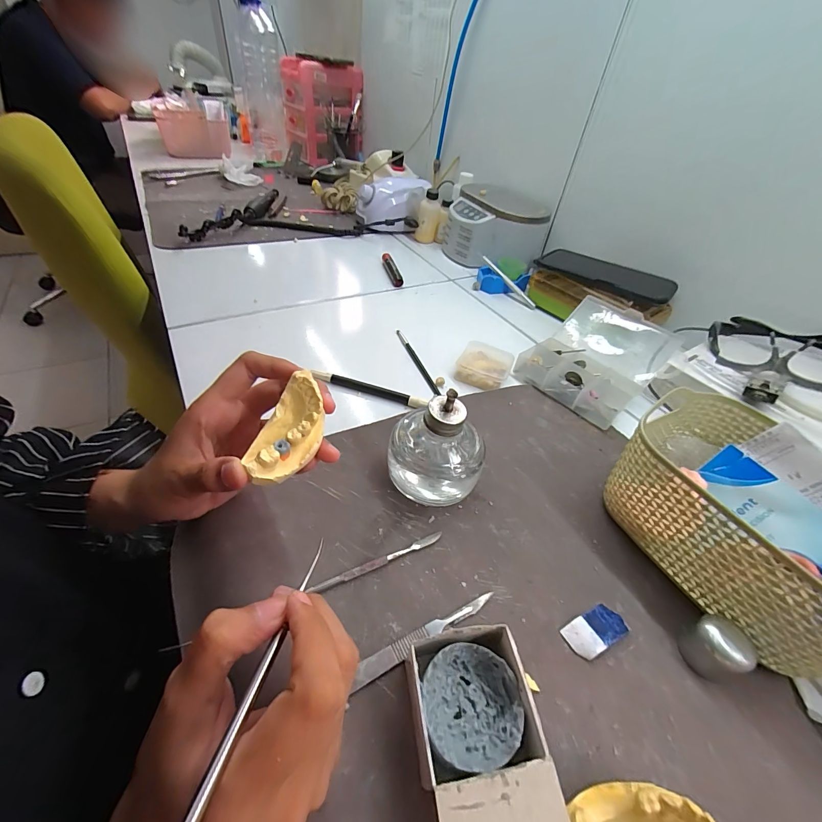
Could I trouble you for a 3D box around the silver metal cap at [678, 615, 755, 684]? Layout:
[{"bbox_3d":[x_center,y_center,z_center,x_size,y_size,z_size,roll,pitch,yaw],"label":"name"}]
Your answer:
[{"bbox_3d":[0.184,0.140,0.219,0.031,0.027,0.028,-10,47,-15],"label":"silver metal cap"}]

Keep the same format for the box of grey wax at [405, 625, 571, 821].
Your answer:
[{"bbox_3d":[0.033,0.162,0.168,0.057,0.042,0.112,-5,46,-10],"label":"box of grey wax"}]

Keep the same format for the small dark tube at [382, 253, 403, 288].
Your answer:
[{"bbox_3d":[-0.031,-0.225,0.581,0.016,0.020,0.090,-8,46,-13],"label":"small dark tube"}]

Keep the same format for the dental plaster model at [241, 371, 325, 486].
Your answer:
[{"bbox_3d":[-0.067,0.011,0.204,0.025,0.024,0.062,14,66,8],"label":"dental plaster model"}]

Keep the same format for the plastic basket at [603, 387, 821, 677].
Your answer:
[{"bbox_3d":[0.230,0.075,0.251,0.116,0.083,0.156,-18,49,-21],"label":"plastic basket"}]

